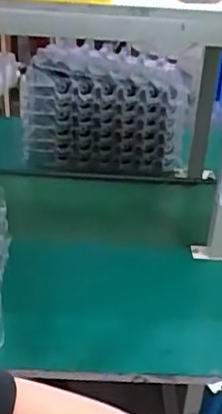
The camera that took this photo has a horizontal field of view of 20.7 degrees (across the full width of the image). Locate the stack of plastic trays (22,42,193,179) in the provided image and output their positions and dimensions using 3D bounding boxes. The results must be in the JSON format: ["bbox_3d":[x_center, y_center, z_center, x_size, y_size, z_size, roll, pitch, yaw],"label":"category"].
[{"bbox_3d":[-0.004,-0.259,1.542,0.388,0.248,0.353,5,30,1],"label":"stack of plastic trays"}]

